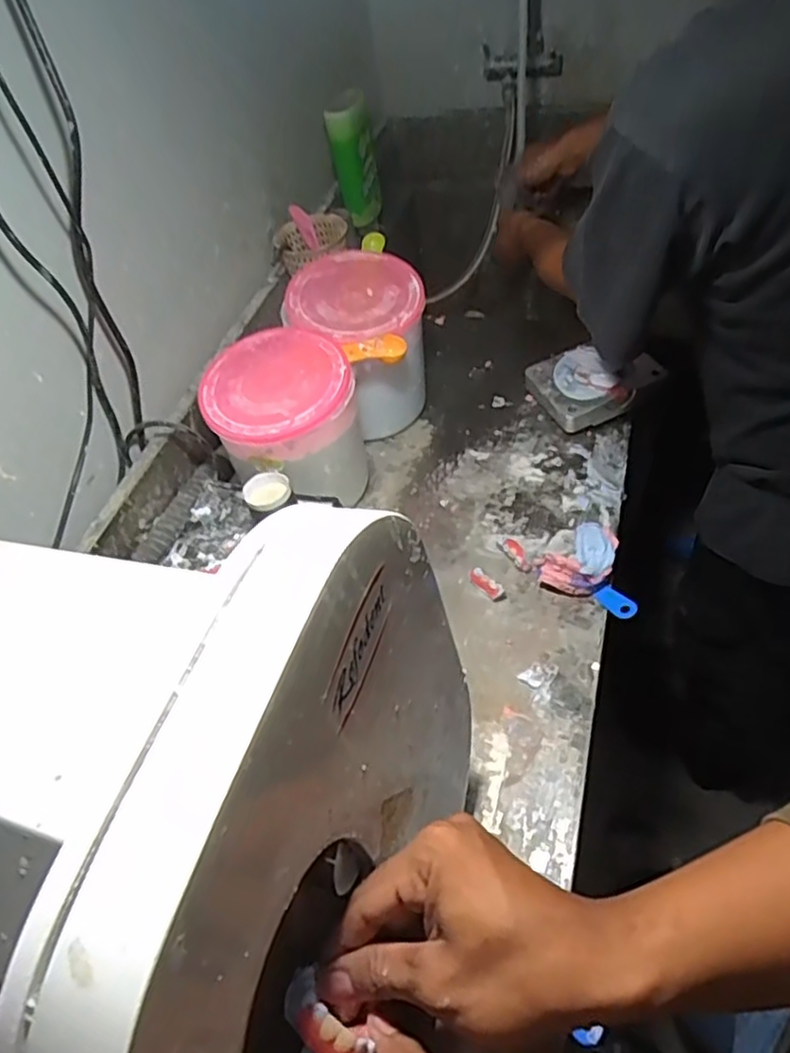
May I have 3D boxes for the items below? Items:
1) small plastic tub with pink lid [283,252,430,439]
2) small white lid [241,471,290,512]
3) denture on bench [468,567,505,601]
[{"bbox_3d":[-0.034,-0.213,0.825,0.160,0.170,0.149,24,58,28],"label":"small plastic tub with pink lid"},{"bbox_3d":[-0.116,-0.033,0.621,0.042,0.012,0.039,-6,49,7],"label":"small white lid"},{"bbox_3d":[0.093,0.058,0.697,0.014,0.014,0.043,-33,51,-24],"label":"denture on bench"}]

